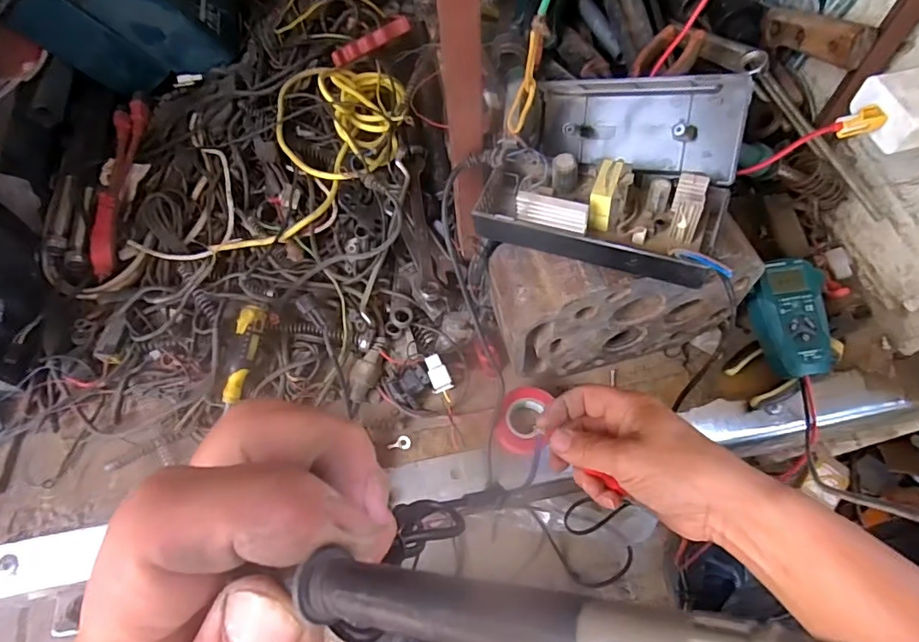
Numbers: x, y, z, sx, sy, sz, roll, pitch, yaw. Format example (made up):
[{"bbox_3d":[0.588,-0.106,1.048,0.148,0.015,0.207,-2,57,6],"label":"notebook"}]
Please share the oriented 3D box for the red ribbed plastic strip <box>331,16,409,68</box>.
[{"bbox_3d":[-0.100,-0.316,0.592,0.095,0.018,0.012,-22,61,13],"label":"red ribbed plastic strip"}]

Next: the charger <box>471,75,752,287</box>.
[{"bbox_3d":[0.112,-0.108,0.400,0.172,0.090,0.151,22,65,14],"label":"charger"}]

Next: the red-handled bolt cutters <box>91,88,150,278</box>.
[{"bbox_3d":[-0.397,-0.169,0.607,0.031,0.024,0.255,-8,62,-1],"label":"red-handled bolt cutters"}]

